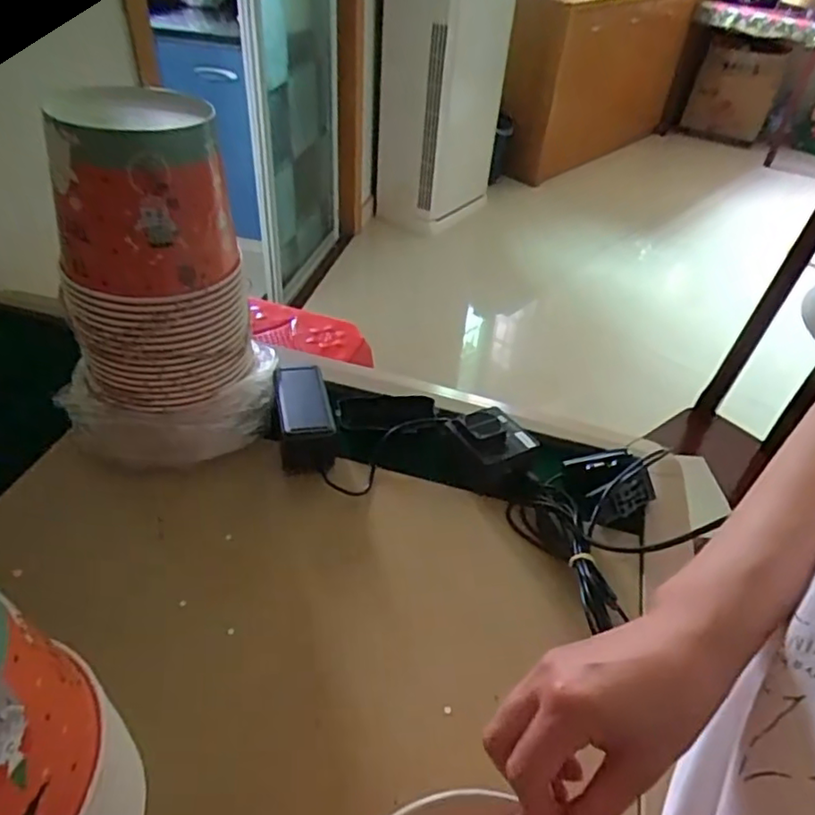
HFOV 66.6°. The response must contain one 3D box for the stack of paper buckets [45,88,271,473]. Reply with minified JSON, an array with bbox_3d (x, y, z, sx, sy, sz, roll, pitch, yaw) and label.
[{"bbox_3d":[-0.239,-0.116,0.578,0.198,0.288,0.177,-12,44,-18],"label":"stack of paper buckets"}]

